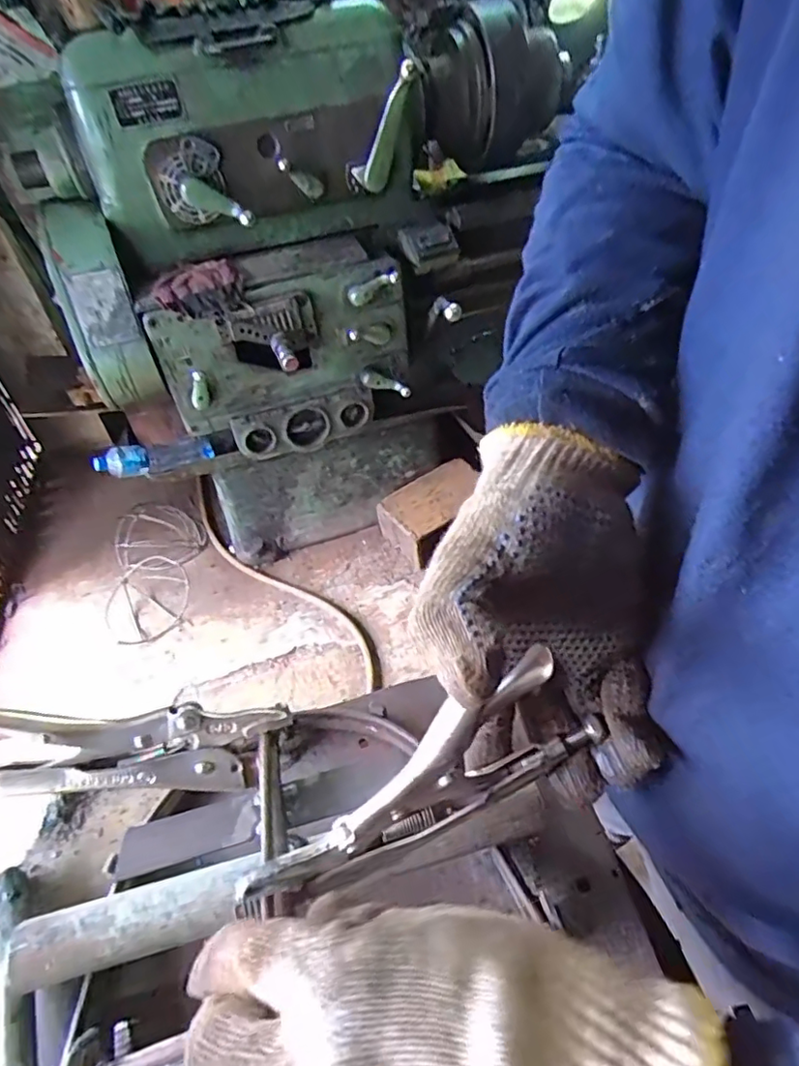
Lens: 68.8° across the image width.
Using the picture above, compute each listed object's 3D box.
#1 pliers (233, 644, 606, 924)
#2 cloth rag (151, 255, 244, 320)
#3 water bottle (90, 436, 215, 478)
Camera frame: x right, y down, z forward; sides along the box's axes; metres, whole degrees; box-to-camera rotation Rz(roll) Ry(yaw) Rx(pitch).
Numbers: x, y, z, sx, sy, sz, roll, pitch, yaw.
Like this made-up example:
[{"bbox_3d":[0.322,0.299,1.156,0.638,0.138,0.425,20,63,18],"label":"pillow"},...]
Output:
[{"bbox_3d":[0.009,0.109,0.247,0.166,0.089,0.012,-20,45,-14],"label":"pliers"},{"bbox_3d":[-0.409,-0.502,1.200,0.174,0.056,0.157,-14,44,-7],"label":"cloth rag"},{"bbox_3d":[-0.597,-0.189,1.434,0.272,0.091,0.065,-17,41,-38],"label":"water bottle"}]

